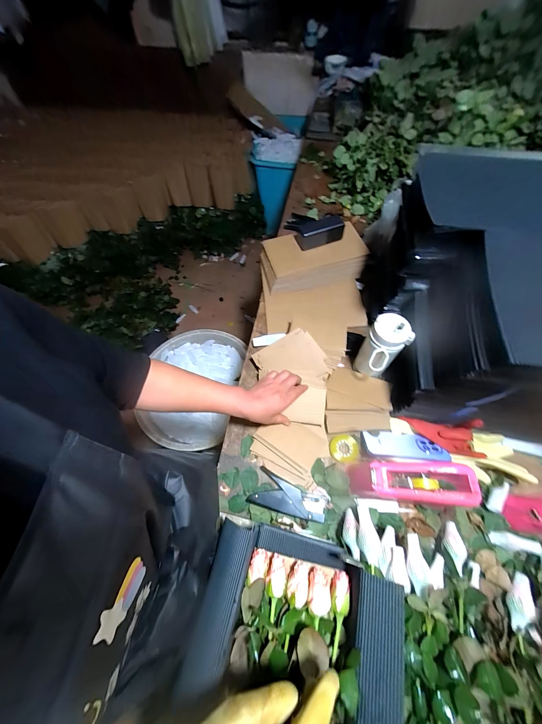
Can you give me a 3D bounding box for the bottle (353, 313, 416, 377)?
[{"bbox_3d":[0.228,-0.020,0.551,0.082,0.161,0.087,39,71,18],"label":"bottle"}]

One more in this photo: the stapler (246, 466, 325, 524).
[{"bbox_3d":[0.035,0.271,0.517,0.145,0.023,0.069,15,65,9],"label":"stapler"}]

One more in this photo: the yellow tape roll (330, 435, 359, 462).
[{"bbox_3d":[0.161,0.191,0.568,0.058,0.017,0.057,1,80,2],"label":"yellow tape roll"}]

